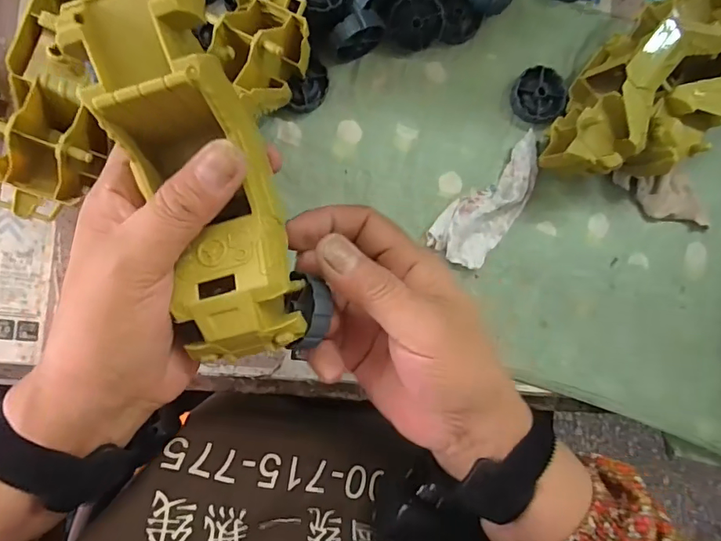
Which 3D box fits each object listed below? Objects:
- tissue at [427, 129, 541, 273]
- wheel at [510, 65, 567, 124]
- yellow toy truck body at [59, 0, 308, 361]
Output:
[{"bbox_3d":[0.099,-0.051,0.346,0.045,0.019,0.109,40,85,-5],"label":"tissue"},{"bbox_3d":[0.132,-0.130,0.353,0.039,0.013,0.040,0,90,-7],"label":"wheel"},{"bbox_3d":[-0.069,-0.046,0.204,0.058,0.052,0.167,-17,101,-6],"label":"yellow toy truck body"}]

